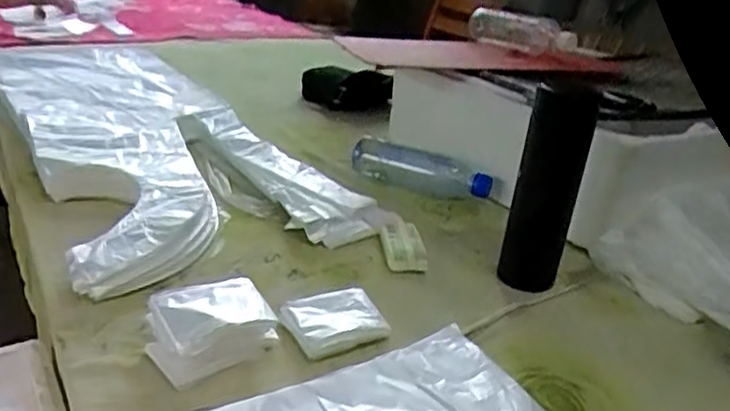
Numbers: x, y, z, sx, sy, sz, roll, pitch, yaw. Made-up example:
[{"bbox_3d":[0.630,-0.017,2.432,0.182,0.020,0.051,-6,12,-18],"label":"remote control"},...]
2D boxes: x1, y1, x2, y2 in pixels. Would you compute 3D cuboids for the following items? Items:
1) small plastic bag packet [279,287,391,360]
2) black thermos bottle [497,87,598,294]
[{"bbox_3d":[-0.028,0.106,0.598,0.083,0.025,0.062,-8,28,-28],"label":"small plastic bag packet"},{"bbox_3d":[0.191,-0.014,0.674,0.050,0.212,0.057,-10,29,-31],"label":"black thermos bottle"}]

